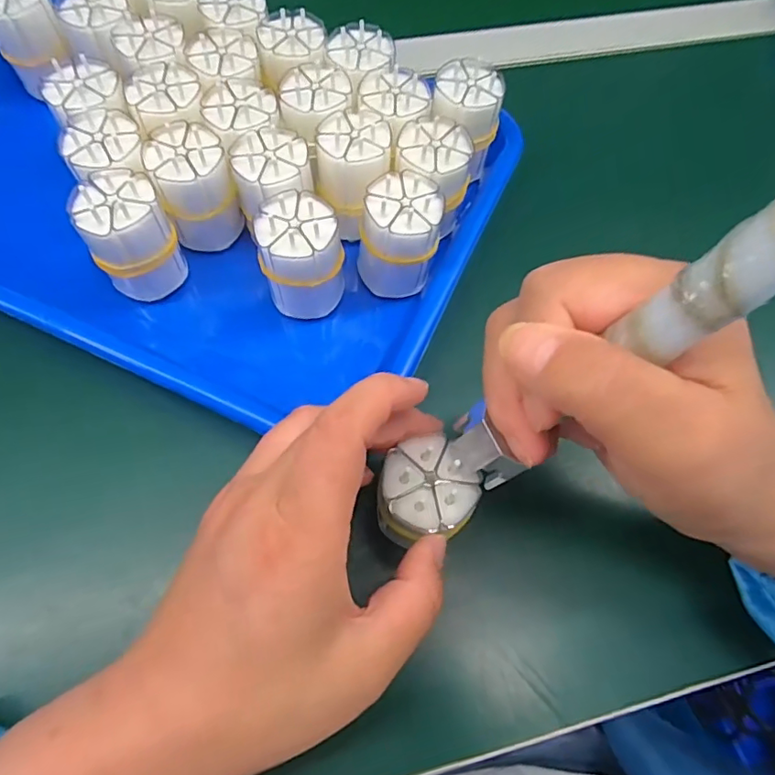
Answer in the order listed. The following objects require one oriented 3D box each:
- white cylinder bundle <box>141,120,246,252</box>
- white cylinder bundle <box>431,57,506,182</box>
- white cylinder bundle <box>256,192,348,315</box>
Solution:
[{"bbox_3d":[-0.101,-0.104,0.287,0.036,0.055,0.035,-20,68,-12],"label":"white cylinder bundle"},{"bbox_3d":[0.044,-0.153,0.313,0.037,0.053,0.039,6,65,-1],"label":"white cylinder bundle"},{"bbox_3d":[-0.043,-0.064,0.272,0.042,0.058,0.043,-5,66,-6],"label":"white cylinder bundle"}]

